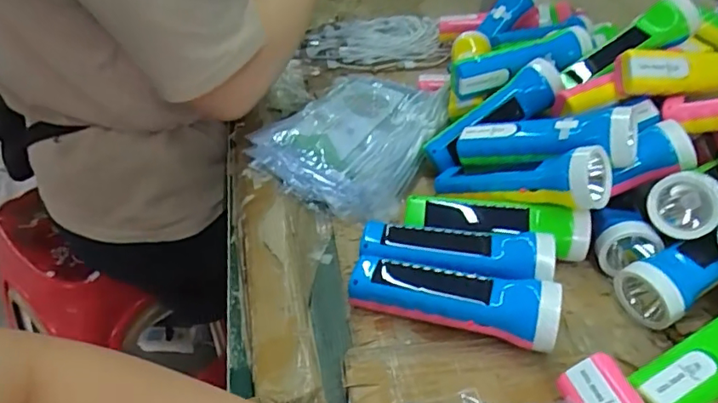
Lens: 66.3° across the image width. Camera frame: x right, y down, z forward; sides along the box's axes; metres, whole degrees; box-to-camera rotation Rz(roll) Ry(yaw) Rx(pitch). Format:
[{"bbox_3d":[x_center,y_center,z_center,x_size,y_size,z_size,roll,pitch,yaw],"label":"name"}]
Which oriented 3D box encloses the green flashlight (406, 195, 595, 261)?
[{"bbox_3d":[0.120,0.018,0.482,0.155,0.041,0.047,11,38,8],"label":"green flashlight"}]

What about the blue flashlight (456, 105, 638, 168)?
[{"bbox_3d":[0.170,-0.052,0.516,0.157,0.055,0.047,-1,33,35],"label":"blue flashlight"}]

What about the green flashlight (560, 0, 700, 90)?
[{"bbox_3d":[0.288,-0.169,0.590,0.147,0.055,0.043,-28,35,17],"label":"green flashlight"}]

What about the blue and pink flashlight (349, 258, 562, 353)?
[{"bbox_3d":[0.072,0.075,0.426,0.158,0.041,0.043,8,41,20],"label":"blue and pink flashlight"}]

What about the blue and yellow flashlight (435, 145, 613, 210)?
[{"bbox_3d":[0.141,-0.021,0.505,0.156,0.050,0.048,1,32,41],"label":"blue and yellow flashlight"}]

